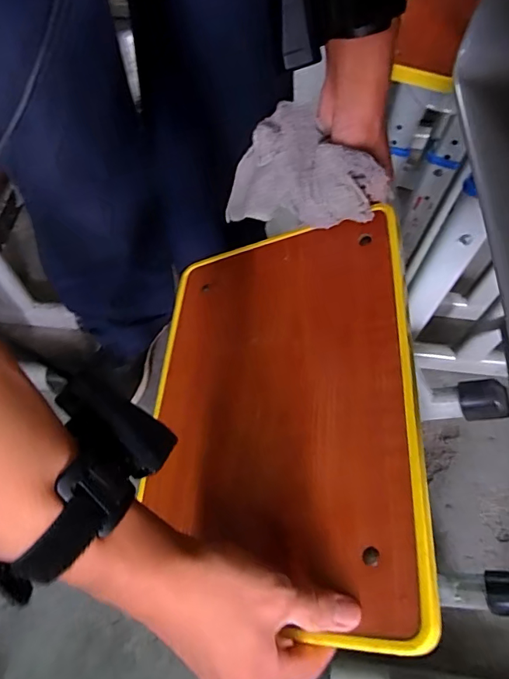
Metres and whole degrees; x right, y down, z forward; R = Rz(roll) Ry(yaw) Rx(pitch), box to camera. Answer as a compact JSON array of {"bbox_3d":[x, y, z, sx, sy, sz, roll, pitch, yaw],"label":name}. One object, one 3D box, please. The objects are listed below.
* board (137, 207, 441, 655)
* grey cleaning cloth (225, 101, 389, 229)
[{"bbox_3d":[0.008,0.045,0.376,0.218,0.012,0.337,-15,55,26],"label":"board"},{"bbox_3d":[0.043,-0.149,0.410,0.136,0.097,0.076,23,62,11],"label":"grey cleaning cloth"}]

